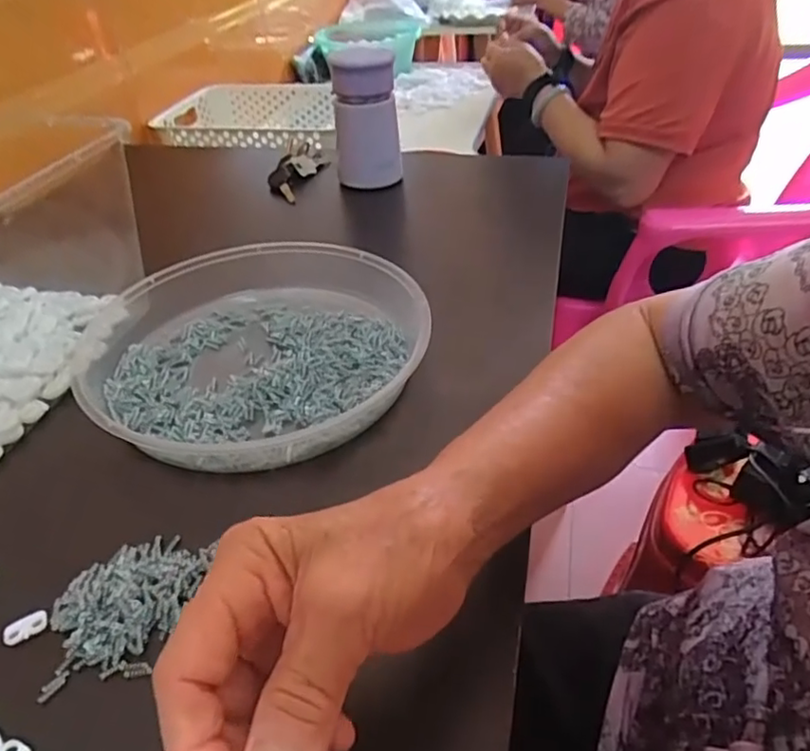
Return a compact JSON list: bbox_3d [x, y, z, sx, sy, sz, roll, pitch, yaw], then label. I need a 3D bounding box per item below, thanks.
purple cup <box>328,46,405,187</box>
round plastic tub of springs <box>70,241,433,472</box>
[{"bbox_3d":[-0.043,-0.276,0.667,0.067,0.143,0.055,-9,39,-8],"label":"purple cup"},{"bbox_3d":[-0.105,-0.025,0.441,0.226,0.040,0.240,-2,38,2],"label":"round plastic tub of springs"}]

